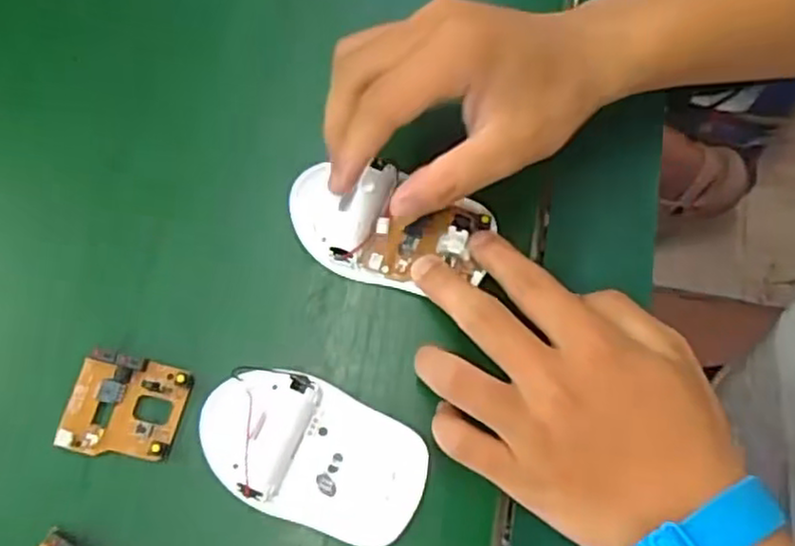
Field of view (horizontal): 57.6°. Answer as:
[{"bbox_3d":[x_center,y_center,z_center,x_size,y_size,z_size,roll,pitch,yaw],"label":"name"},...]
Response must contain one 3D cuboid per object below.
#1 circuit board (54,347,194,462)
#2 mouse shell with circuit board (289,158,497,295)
[{"bbox_3d":[-0.120,0.059,0.318,0.050,0.008,0.044,13,71,2],"label":"circuit board"},{"bbox_3d":[-0.005,-0.023,0.341,0.094,0.018,0.054,14,71,3],"label":"mouse shell with circuit board"}]

